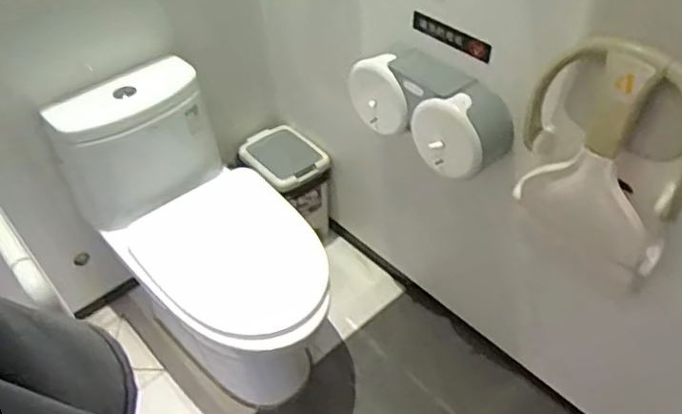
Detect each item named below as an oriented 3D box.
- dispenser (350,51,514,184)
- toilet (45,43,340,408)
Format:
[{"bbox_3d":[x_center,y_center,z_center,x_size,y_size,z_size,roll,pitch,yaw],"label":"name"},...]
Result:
[{"bbox_3d":[0.176,-0.213,1.288,0.372,0.198,0.117,32,55,30],"label":"dispenser"},{"bbox_3d":[-0.315,0.112,1.575,0.785,0.792,0.413,32,55,30],"label":"toilet"}]

